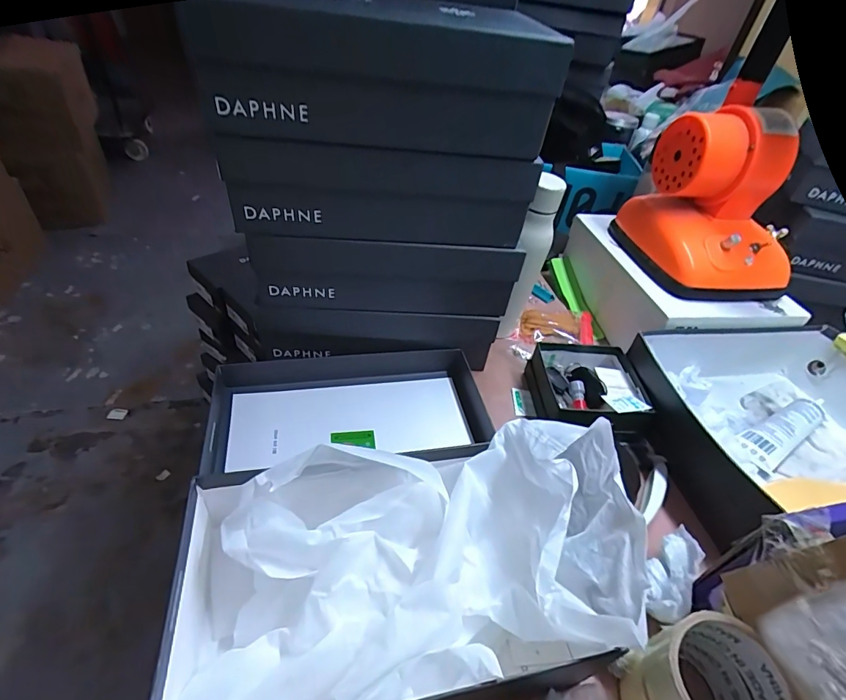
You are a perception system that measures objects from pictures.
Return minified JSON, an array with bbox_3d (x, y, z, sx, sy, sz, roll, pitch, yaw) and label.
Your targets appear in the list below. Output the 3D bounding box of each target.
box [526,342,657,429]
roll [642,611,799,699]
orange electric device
[{"bbox_3d":[0.217,0.057,0.581,0.132,0.066,0.134,2,43,-6],"label":"box"},{"bbox_3d":[0.210,0.238,0.305,0.088,0.043,0.082,4,43,-4],"label":"roll"},{"bbox_3d":[0.434,-0.217,0.629,0.181,0.201,0.208,3,43,-5],"label":"orange electric device"}]

